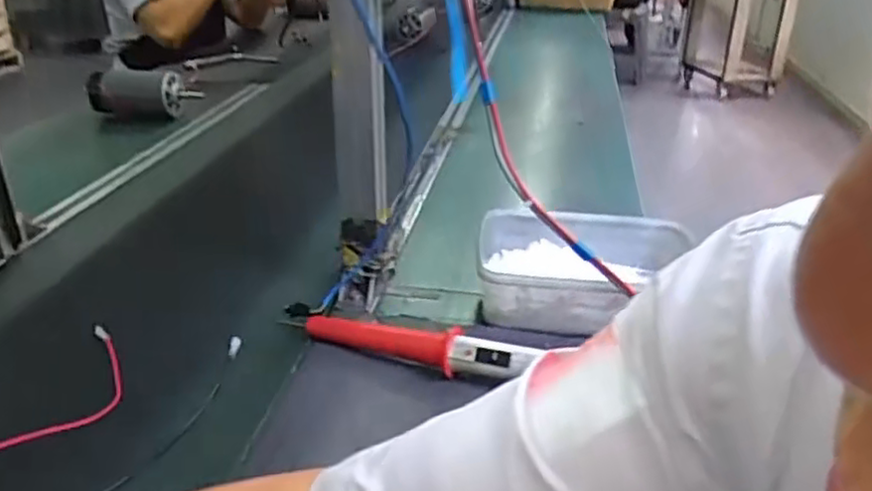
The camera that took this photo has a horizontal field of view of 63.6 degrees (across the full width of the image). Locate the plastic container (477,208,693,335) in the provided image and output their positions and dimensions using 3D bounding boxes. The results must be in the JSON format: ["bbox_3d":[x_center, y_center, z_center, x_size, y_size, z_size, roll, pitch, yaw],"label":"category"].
[{"bbox_3d":[0.146,0.023,0.708,0.210,0.070,0.161,5,28,8],"label":"plastic container"}]

